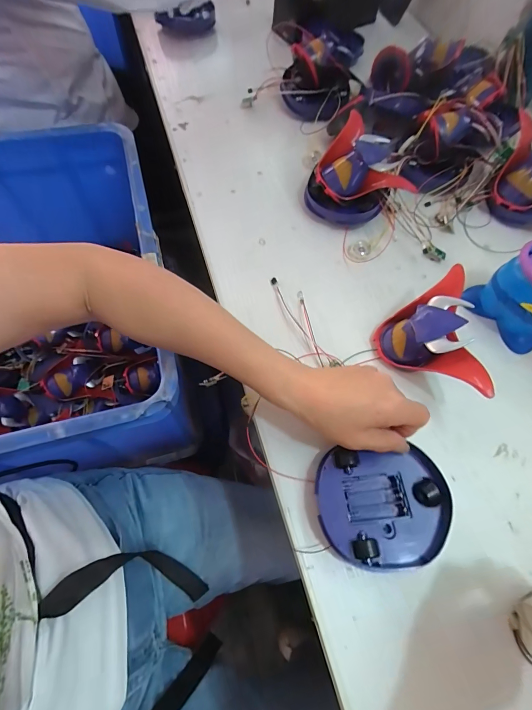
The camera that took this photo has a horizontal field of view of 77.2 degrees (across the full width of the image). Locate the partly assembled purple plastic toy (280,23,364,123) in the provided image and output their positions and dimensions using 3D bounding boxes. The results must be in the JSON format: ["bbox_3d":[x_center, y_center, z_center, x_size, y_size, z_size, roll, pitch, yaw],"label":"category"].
[{"bbox_3d":[0.082,-0.423,0.507,0.115,0.073,0.106,6,66,-1],"label":"partly assembled purple plastic toy"}]

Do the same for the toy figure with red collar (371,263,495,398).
[{"bbox_3d":[0.161,-0.016,0.338,0.076,0.067,0.126,-1,67,-4],"label":"toy figure with red collar"}]

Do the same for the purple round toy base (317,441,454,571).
[{"bbox_3d":[0.100,0.129,0.286,0.108,0.018,0.090,1,67,-3],"label":"purple round toy base"}]

